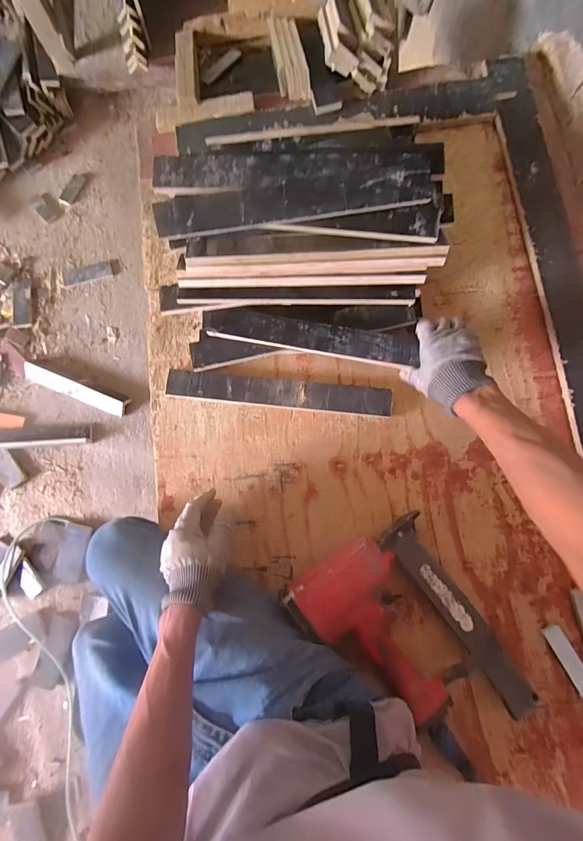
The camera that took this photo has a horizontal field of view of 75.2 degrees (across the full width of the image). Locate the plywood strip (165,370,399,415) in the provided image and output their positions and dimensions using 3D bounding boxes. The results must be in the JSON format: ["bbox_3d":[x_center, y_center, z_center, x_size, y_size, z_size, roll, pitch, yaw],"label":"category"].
[{"bbox_3d":[-0.023,-0.045,0.630,0.368,0.020,0.045,6,79,1],"label":"plywood strip"}]

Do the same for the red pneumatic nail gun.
[{"bbox_3d":[0.168,0.315,0.538,0.212,0.079,0.336,-35,82,-4],"label":"red pneumatic nail gun"}]

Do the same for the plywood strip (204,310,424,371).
[{"bbox_3d":[0.026,-0.138,0.619,0.350,0.012,0.051,10,85,4],"label":"plywood strip"}]

